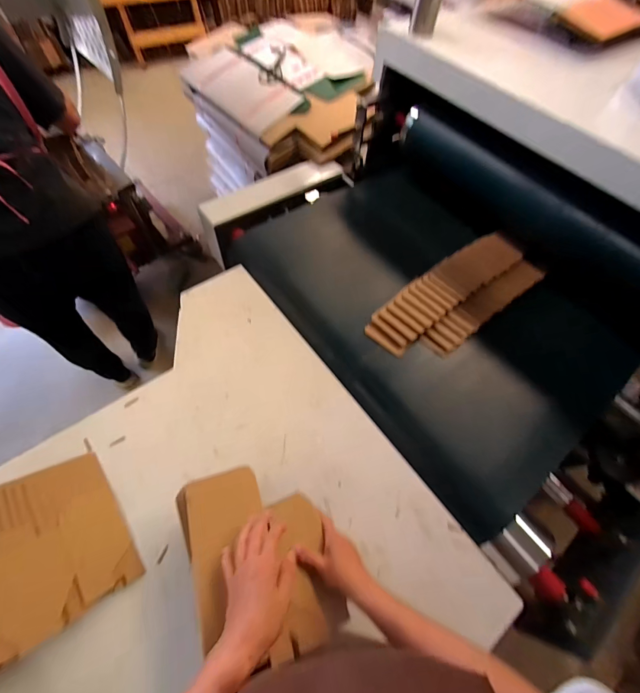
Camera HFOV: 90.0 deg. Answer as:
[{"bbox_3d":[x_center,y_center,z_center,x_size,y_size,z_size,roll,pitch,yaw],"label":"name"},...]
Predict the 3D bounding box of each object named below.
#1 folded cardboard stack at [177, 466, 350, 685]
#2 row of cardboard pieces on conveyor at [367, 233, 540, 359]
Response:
[{"bbox_3d":[-0.095,0.327,0.503,0.209,0.038,0.269,-15,63,-12],"label":"folded cardboard stack"},{"bbox_3d":[0.398,-0.153,0.887,0.568,0.050,0.215,-35,69,-21],"label":"row of cardboard pieces on conveyor"}]

